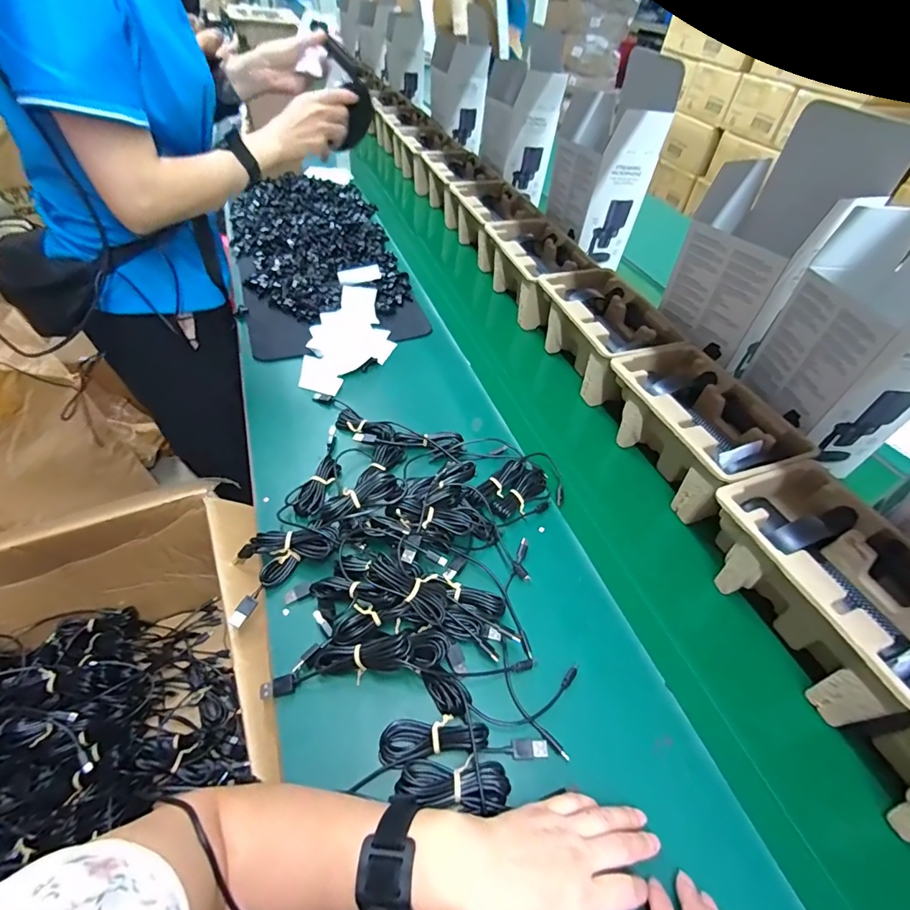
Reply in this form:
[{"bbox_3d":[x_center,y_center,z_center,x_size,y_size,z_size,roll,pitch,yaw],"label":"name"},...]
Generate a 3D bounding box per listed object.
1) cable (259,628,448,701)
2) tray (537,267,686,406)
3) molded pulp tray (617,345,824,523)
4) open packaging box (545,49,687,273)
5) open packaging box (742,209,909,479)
[{"bbox_3d":[-0.092,0.186,0.414,0.167,0.030,0.038,-14,49,0],"label":"cable"},{"bbox_3d":[0.232,-0.195,0.746,0.132,0.102,0.241,-12,49,-15],"label":"tray"},{"bbox_3d":[0.305,-0.028,0.602,0.151,0.101,0.228,-14,50,-17],"label":"molded pulp tray"},{"bbox_3d":[0.293,-0.577,0.906,0.156,0.301,0.172,-5,48,-10],"label":"open packaging box"},{"bbox_3d":[0.509,-0.164,0.542,0.141,0.301,0.163,3,47,-2],"label":"open packaging box"}]

